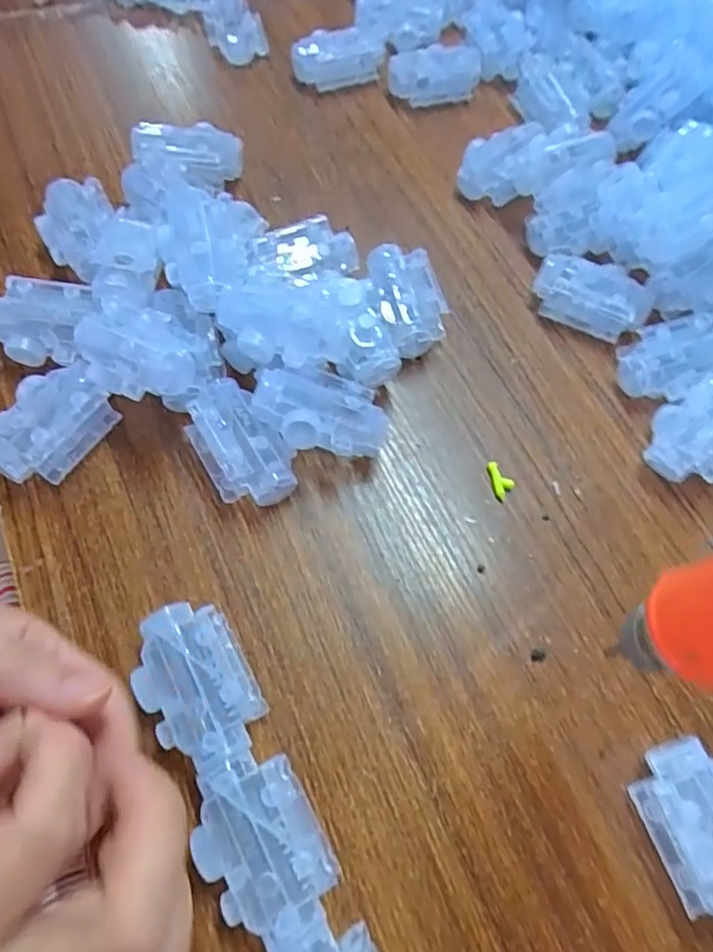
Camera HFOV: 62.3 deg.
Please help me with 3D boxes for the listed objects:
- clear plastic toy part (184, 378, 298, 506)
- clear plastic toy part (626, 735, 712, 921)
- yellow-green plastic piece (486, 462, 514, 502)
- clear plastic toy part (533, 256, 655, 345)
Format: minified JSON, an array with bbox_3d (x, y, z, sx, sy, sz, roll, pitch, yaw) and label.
[{"bbox_3d":[-0.062,-0.016,0.311,0.041,0.032,0.066,-30,71,-15],"label":"clear plastic toy part"},{"bbox_3d":[0.153,0.150,0.251,0.046,0.028,0.069,-17,68,-11],"label":"clear plastic toy part"},{"bbox_3d":[0.080,0.002,0.325,0.012,0.004,0.022,-11,67,-8],"label":"yellow-green plastic piece"},{"bbox_3d":[0.148,-0.114,0.371,0.069,0.028,0.042,29,67,9],"label":"clear plastic toy part"}]

